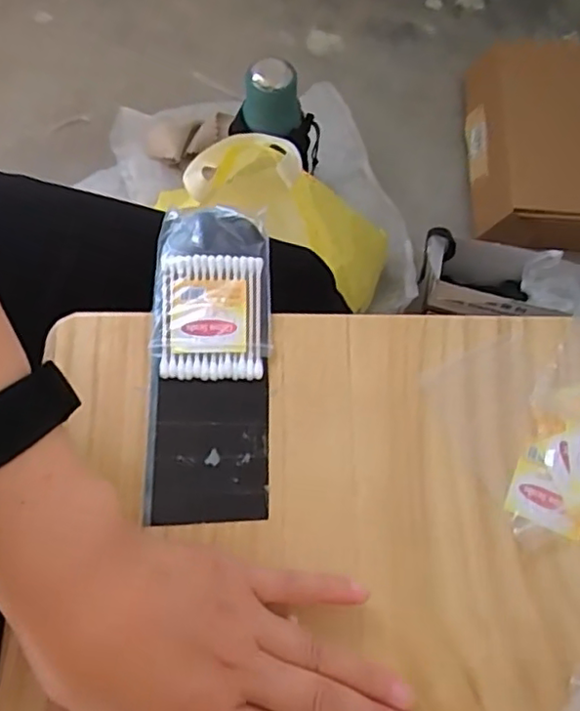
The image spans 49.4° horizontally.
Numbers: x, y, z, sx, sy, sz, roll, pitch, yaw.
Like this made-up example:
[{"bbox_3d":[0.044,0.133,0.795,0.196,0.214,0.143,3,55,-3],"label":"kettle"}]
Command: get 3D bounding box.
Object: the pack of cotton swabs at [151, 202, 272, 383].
[{"bbox_3d":[-0.044,-0.038,0.350,0.063,0.005,0.105,-1,67,-3],"label":"pack of cotton swabs"}]

